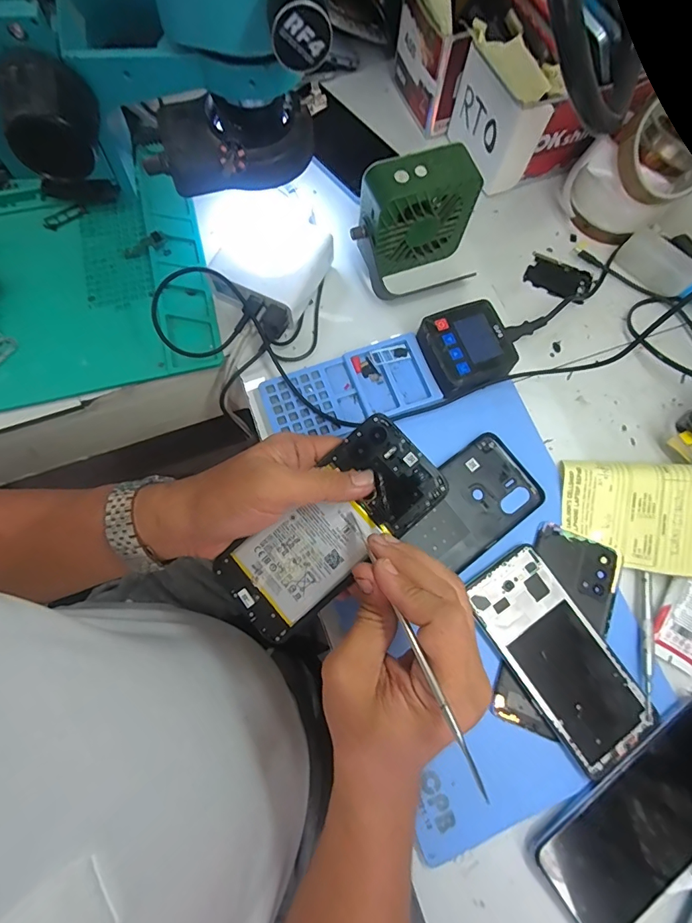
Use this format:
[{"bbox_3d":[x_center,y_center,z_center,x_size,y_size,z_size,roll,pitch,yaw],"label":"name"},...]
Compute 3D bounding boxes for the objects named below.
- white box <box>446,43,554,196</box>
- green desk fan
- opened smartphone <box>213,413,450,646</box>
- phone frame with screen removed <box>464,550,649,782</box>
[{"bbox_3d":[0.150,-0.341,0.442,0.048,0.089,0.092,-21,76,-8],"label":"white box"},{"bbox_3d":[0.064,-0.207,0.394,0.108,0.099,0.072,-14,75,-6],"label":"green desk fan"},{"bbox_3d":[-0.012,0.046,0.294,0.159,0.006,0.070,-43,80,3],"label":"opened smartphone"},{"bbox_3d":[0.161,0.147,0.333,0.071,0.011,0.155,-33,78,-11],"label":"phone frame with screen removed"}]

